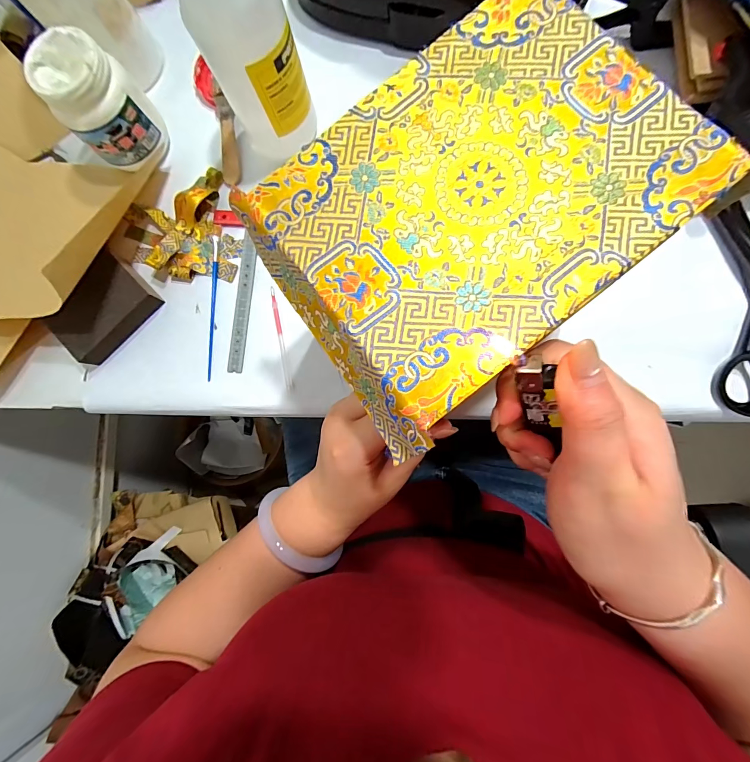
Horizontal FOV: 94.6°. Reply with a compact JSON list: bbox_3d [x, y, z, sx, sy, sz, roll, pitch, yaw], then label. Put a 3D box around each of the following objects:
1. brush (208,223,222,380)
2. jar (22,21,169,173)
[{"bbox_3d":[-0.170,-0.083,0.361,0.008,0.005,0.162,2,84,6],"label":"brush"},{"bbox_3d":[-0.264,-0.268,0.336,0.086,0.081,0.077,44,90,8],"label":"jar"}]

